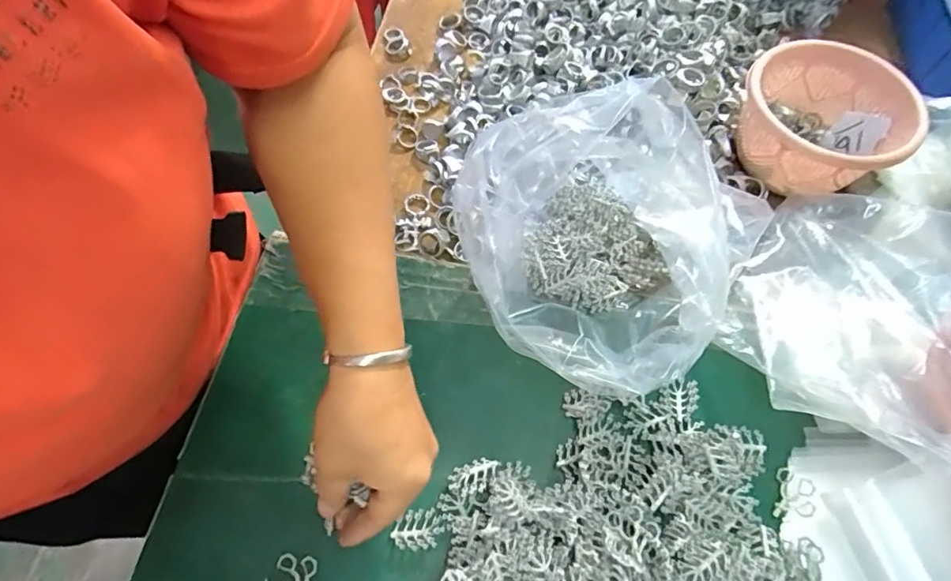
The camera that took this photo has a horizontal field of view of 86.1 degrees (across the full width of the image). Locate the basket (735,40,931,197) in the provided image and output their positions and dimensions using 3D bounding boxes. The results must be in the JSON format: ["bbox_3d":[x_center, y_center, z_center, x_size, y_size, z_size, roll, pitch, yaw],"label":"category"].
[{"bbox_3d":[0.322,-0.160,0.486,0.137,0.075,0.143,1,63,-1],"label":"basket"}]

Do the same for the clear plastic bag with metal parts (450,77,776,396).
[{"bbox_3d":[0.091,-0.039,0.365,0.168,0.150,0.207,-19,65,-10],"label":"clear plastic bag with metal parts"}]

